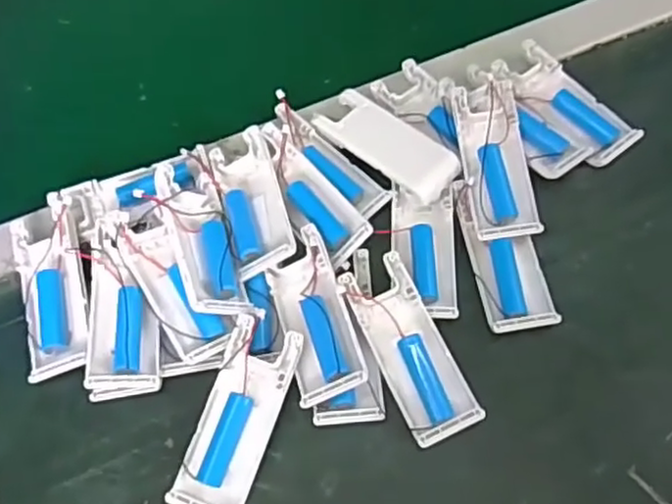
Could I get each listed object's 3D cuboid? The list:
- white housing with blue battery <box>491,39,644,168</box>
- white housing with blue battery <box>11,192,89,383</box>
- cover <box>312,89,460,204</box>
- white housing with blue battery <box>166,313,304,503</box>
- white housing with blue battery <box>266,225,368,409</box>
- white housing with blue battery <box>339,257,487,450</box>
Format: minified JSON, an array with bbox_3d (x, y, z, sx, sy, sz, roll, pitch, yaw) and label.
[{"bbox_3d":[0.155,-0.101,0.470,0.040,0.013,0.101,-35,67,-14],"label":"white housing with blue battery"},{"bbox_3d":[-0.174,0.016,0.422,0.038,0.020,0.117,-15,64,-5],"label":"white housing with blue battery"},{"bbox_3d":[0.035,-0.076,0.457,0.100,0.007,0.043,36,71,18],"label":"cover"},{"bbox_3d":[-0.053,0.091,0.375,0.041,0.018,0.104,23,75,2],"label":"white housing with blue battery"},{"bbox_3d":[-0.012,0.033,0.394,0.039,0.020,0.100,-15,64,-5],"label":"white housing with blue battery"},{"bbox_3d":[0.043,0.053,0.389,0.041,0.012,0.103,-23,65,-9],"label":"white housing with blue battery"}]

